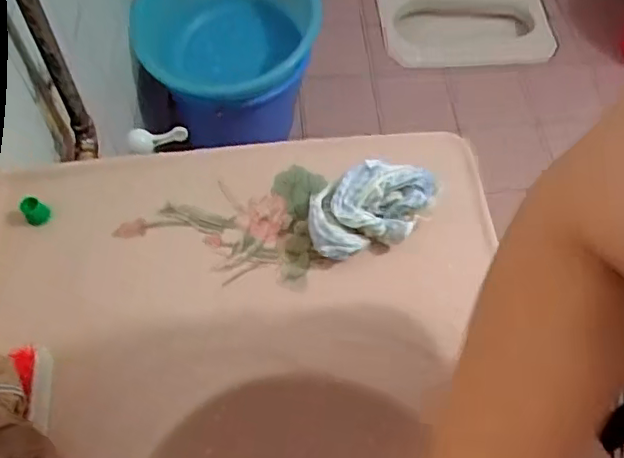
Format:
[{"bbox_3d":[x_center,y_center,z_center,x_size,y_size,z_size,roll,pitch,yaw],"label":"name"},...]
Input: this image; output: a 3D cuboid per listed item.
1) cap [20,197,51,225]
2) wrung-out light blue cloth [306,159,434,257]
[{"bbox_3d":[-0.230,-0.015,0.495,0.015,0.020,0.018,40,66,21],"label":"cap"},{"bbox_3d":[0.048,-0.015,0.466,0.104,0.043,0.057,-16,62,-8],"label":"wrung-out light blue cloth"}]

